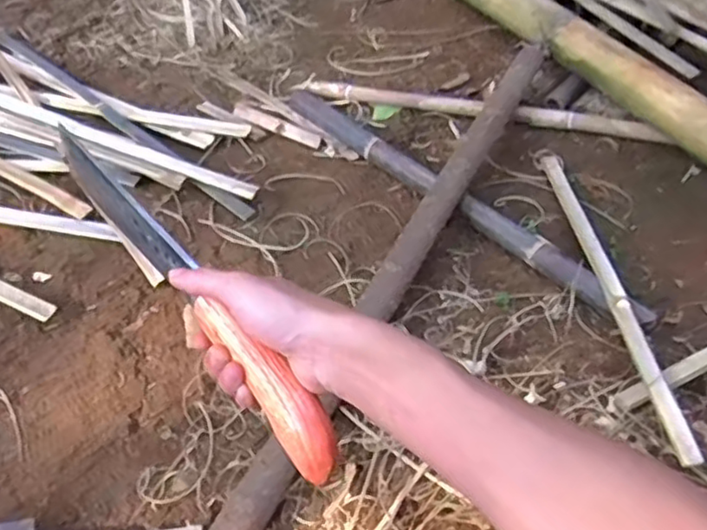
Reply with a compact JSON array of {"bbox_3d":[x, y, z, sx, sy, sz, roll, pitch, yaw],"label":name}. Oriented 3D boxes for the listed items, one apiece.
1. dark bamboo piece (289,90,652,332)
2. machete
[{"bbox_3d":[0.165,-0.132,1.226,0.054,0.051,0.830,-38,59,-25],"label":"dark bamboo piece"},{"bbox_3d":[-0.134,0.009,0.503,0.029,0.048,0.374,-34,58,-23],"label":"machete"}]

